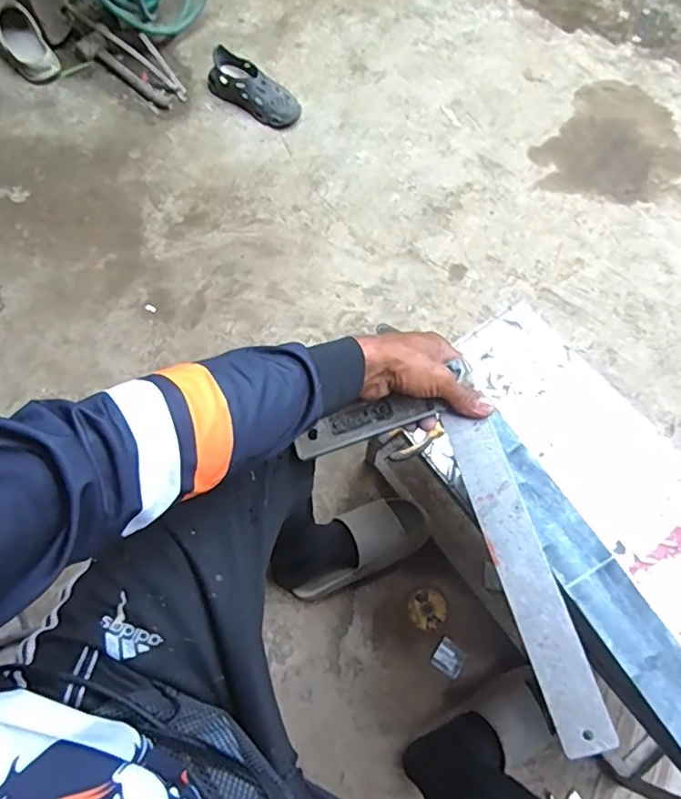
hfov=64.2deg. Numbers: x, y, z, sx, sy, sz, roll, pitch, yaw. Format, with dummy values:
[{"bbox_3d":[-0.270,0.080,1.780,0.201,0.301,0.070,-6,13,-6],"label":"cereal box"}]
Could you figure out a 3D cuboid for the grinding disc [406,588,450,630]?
[{"bbox_3d":[0.155,0.373,0.966,0.067,0.004,0.068,0,67,1],"label":"grinding disc"}]

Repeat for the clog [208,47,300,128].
[{"bbox_3d":[-0.233,-0.822,1.438,0.277,0.077,0.109,36,73,15],"label":"clog"}]

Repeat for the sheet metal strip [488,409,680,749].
[{"bbox_3d":[0.233,0.181,0.448,0.047,0.009,0.374,-36,70,7],"label":"sheet metal strip"}]

